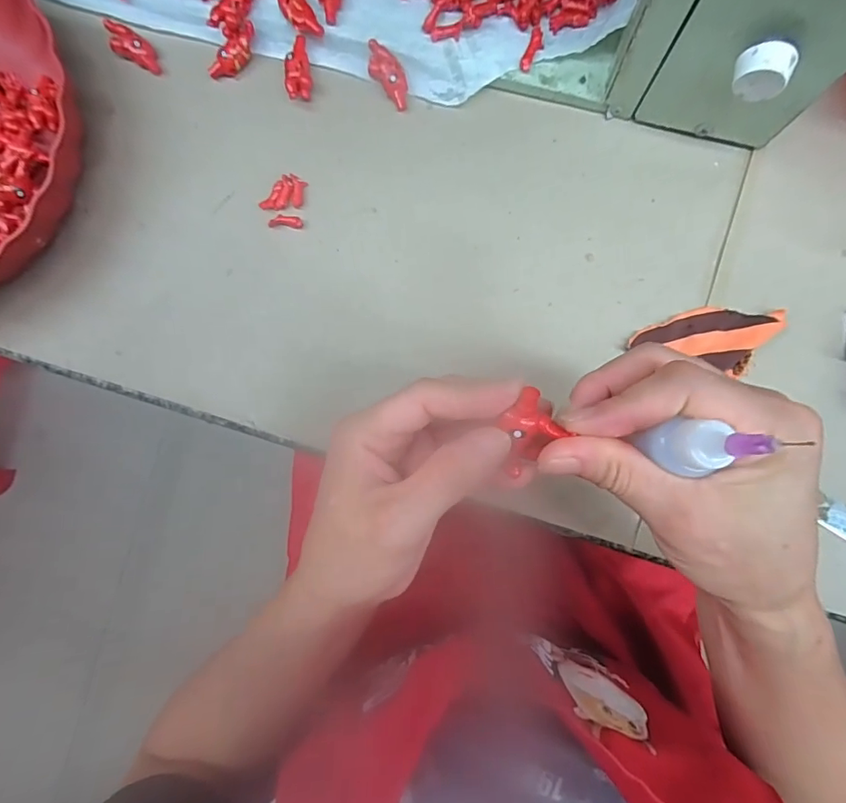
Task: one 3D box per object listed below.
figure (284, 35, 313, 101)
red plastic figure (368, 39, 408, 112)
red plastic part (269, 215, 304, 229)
[{"bbox_3d":[-0.085,-0.228,0.331,0.016,0.013,0.038,-1,89,4],"label":"figure"},{"bbox_3d":[-0.023,-0.218,0.322,0.018,0.010,0.044,-32,103,4],"label":"red plastic figure"},{"bbox_3d":[-0.093,-0.123,0.328,0.022,0.004,0.009,3,90,4],"label":"red plastic part"}]

